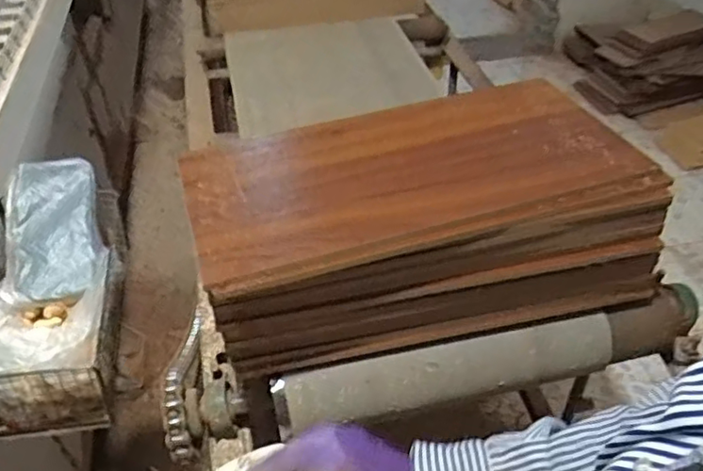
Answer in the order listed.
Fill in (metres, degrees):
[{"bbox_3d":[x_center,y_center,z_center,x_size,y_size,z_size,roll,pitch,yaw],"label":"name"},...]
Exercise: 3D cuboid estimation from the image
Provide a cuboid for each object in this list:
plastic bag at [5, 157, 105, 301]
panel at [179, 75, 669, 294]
[{"bbox_3d":[-0.328,-0.009,0.670,0.092,0.013,0.165,-10,67,-15],"label":"plastic bag"},{"bbox_3d":[0.067,-0.085,0.703,0.495,0.020,0.257,-12,44,-14],"label":"panel"}]

